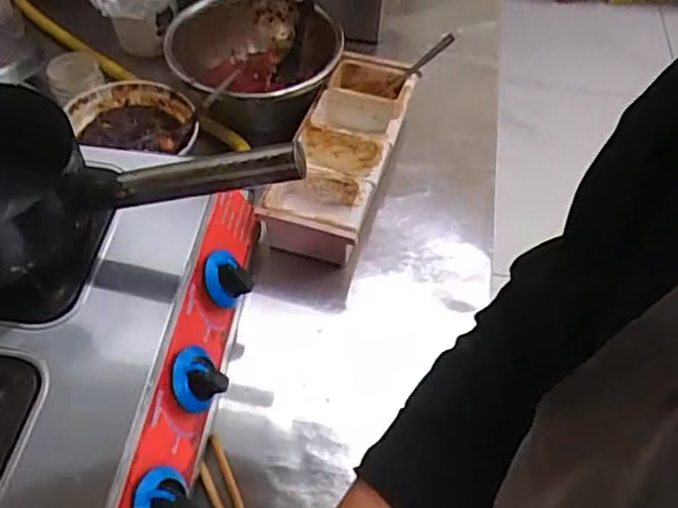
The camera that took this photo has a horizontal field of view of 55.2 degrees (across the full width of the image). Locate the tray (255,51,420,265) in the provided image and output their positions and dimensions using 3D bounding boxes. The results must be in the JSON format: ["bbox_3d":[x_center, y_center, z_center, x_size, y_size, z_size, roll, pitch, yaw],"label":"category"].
[{"bbox_3d":[0.009,-0.127,0.814,0.119,0.069,0.303,16,55,9],"label":"tray"}]

